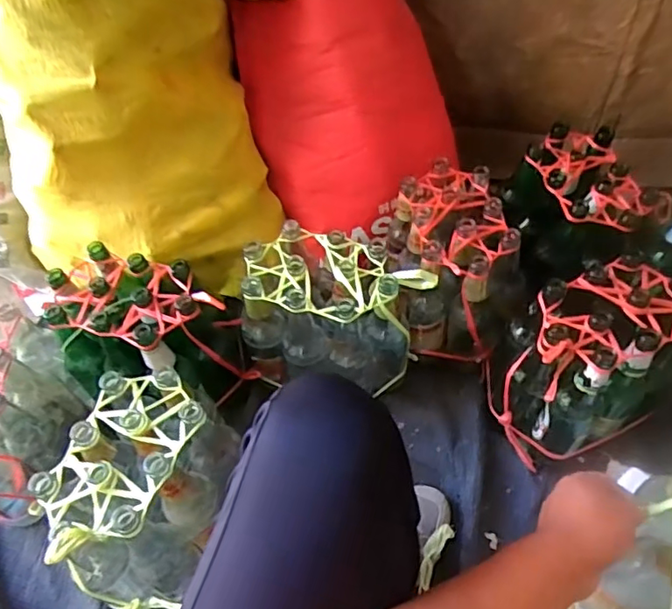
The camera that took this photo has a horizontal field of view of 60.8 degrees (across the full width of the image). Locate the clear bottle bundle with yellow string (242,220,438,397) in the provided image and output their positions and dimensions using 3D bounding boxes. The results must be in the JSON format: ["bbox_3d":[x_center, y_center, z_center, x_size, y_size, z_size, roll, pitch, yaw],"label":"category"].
[{"bbox_3d":[-0.005,0.020,0.874,0.252,0.204,0.179,21,60,16],"label":"clear bottle bundle with yellow string"}]

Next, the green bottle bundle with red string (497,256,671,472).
[{"bbox_3d":[0.358,0.078,0.830,0.254,0.216,0.190,-28,59,-15],"label":"green bottle bundle with red string"}]

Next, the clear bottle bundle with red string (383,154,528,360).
[{"bbox_3d":[0.185,-0.059,0.931,0.192,0.219,0.249,-5,56,-1],"label":"clear bottle bundle with red string"}]

